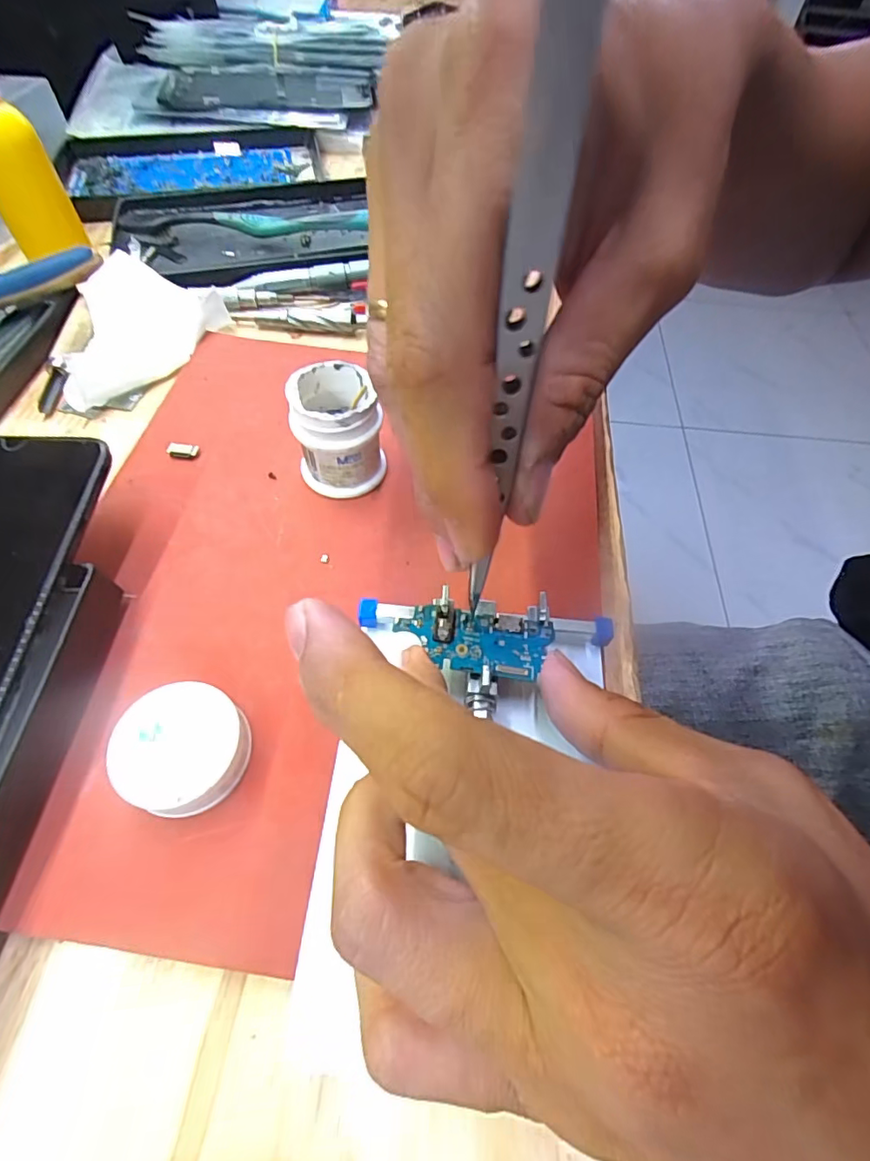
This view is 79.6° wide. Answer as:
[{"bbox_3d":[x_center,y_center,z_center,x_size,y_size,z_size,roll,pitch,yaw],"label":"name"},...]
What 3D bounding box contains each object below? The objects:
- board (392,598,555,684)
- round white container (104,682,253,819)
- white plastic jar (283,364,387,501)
[{"bbox_3d":[0.012,0.018,0.159,0.046,0.004,0.021,11,58,0],"label":"board"},{"bbox_3d":[-0.072,0.048,0.149,0.034,0.014,0.034,1,58,-2],"label":"round white container"},{"bbox_3d":[-0.038,-0.057,0.201,0.031,0.043,0.031,-11,58,-9],"label":"white plastic jar"}]

